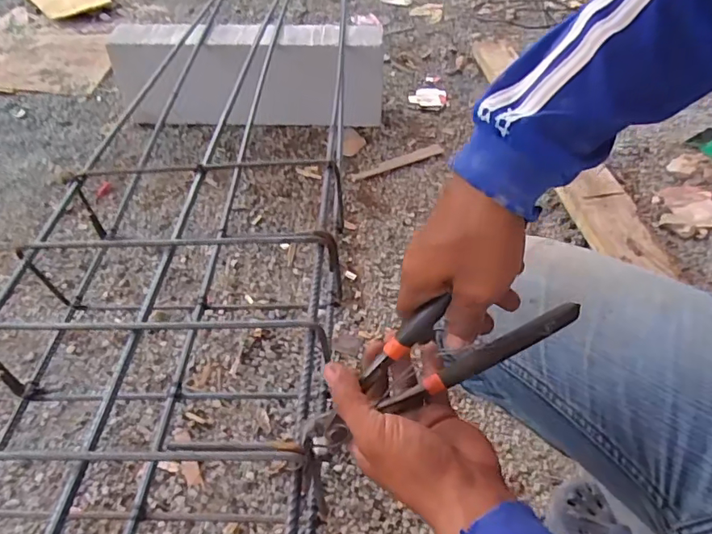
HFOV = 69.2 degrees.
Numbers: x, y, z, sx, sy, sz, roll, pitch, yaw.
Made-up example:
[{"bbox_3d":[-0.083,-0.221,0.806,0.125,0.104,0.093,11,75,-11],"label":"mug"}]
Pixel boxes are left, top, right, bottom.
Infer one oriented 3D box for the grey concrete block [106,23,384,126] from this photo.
[{"bbox_3d":[-0.238,-0.425,1.164,0.588,0.219,0.092,-2,46,-2],"label":"grey concrete block"}]

